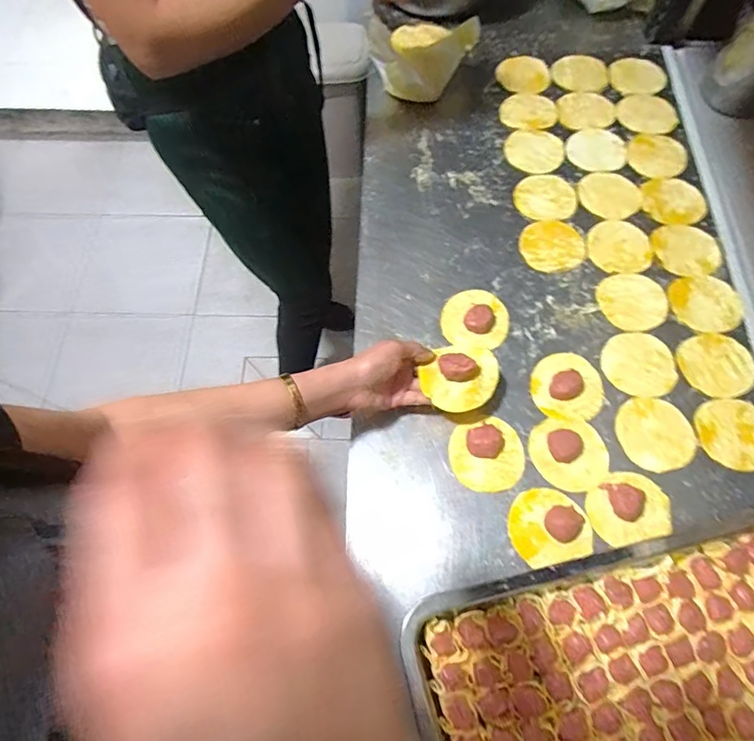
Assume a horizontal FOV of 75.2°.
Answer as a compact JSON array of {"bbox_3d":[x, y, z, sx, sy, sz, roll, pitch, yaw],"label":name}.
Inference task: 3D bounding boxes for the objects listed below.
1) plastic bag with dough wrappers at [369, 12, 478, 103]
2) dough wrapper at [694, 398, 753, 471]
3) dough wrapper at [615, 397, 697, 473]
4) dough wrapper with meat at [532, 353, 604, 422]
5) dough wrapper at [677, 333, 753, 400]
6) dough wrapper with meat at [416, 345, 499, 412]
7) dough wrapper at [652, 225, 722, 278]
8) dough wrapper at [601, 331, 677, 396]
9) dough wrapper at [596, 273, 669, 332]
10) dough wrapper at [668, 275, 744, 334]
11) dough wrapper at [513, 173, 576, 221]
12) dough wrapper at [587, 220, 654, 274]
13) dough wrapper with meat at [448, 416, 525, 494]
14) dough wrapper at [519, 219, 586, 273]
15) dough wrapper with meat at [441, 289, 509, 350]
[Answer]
[{"bbox_3d":[0.067,-0.467,0.730,0.152,0.094,0.084,-30,70,-11],"label":"plastic bag with dough wrappers"},{"bbox_3d":[0.407,0.071,0.549,0.084,0.005,0.079,0,68,0],"label":"dough wrapper"},{"bbox_3d":[0.313,0.071,0.552,0.082,0.006,0.084,0,68,0],"label":"dough wrapper"},{"bbox_3d":[0.224,0.014,0.574,0.079,0.014,0.082,0,68,0],"label":"dough wrapper with meat"},{"bbox_3d":[0.406,-0.007,0.583,0.084,0.004,0.080,0,68,0],"label":"dough wrapper"},{"bbox_3d":[0.089,0.004,0.525,0.075,0.036,0.075,0,68,0],"label":"dough wrapper with meat"},{"bbox_3d":[0.408,-0.159,0.645,0.082,0.004,0.080,0,68,0],"label":"dough wrapper"},{"bbox_3d":[0.314,-0.008,0.588,0.083,0.005,0.081,0,68,0],"label":"dough wrapper"},{"bbox_3d":[0.323,-0.087,0.620,0.082,0.004,0.080,-2,68,4],"label":"dough wrapper"},{"bbox_3d":[0.416,-0.084,0.616,0.089,0.004,0.079,-5,68,-2],"label":"dough wrapper"},{"bbox_3d":[0.237,-0.244,0.688,0.086,0.006,0.085,0,68,0],"label":"dough wrapper"},{"bbox_3d":[0.322,-0.166,0.650,0.081,0.004,0.083,0,68,0],"label":"dough wrapper"},{"bbox_3d":[0.122,0.092,0.541,0.079,0.022,0.079,0,68,0],"label":"dough wrapper with meat"},{"bbox_3d":[0.234,-0.167,0.654,0.084,0.005,0.079,0,68,0],"label":"dough wrapper"},{"bbox_3d":[0.125,-0.069,0.612,0.080,0.016,0.078,14,68,6],"label":"dough wrapper with meat"}]

